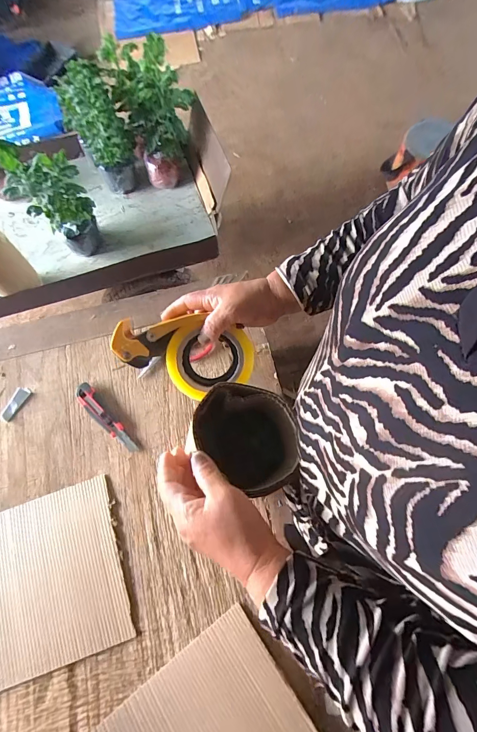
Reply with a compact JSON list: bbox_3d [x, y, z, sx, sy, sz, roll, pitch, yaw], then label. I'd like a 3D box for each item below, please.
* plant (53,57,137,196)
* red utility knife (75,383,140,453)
[{"bbox_3d":[-0.431,-0.722,1.075,0.167,0.326,0.220,-24,71,-6],"label":"plant"},{"bbox_3d":[-0.281,0.110,0.704,0.039,0.015,0.185,-43,74,-12],"label":"red utility knife"}]

